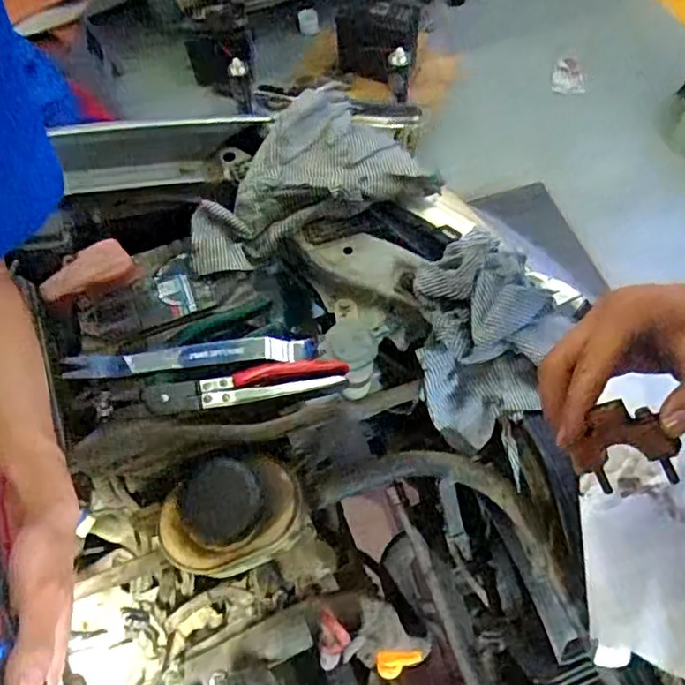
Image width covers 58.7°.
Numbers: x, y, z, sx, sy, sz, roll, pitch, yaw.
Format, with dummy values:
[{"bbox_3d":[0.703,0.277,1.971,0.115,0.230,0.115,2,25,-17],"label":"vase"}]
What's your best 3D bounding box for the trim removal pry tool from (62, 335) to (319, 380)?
[{"bbox_3d":[-0.137,0.010,0.548,0.224,0.007,0.027,-5,62,0],"label":"trim removal pry tool"}]

